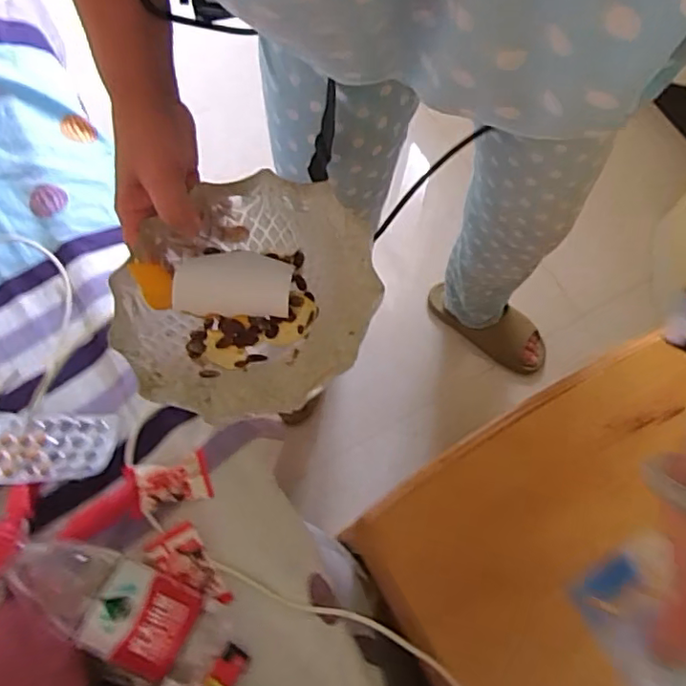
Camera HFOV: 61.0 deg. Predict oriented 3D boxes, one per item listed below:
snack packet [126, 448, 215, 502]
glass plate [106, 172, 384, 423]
[{"bbox_3d":[-0.136,0.108,0.458,0.059,0.020,0.036,-12,71,-8],"label":"snack packet"},{"bbox_3d":[-0.064,-0.032,0.384,0.163,0.047,0.165,0,68,1],"label":"glass plate"}]

